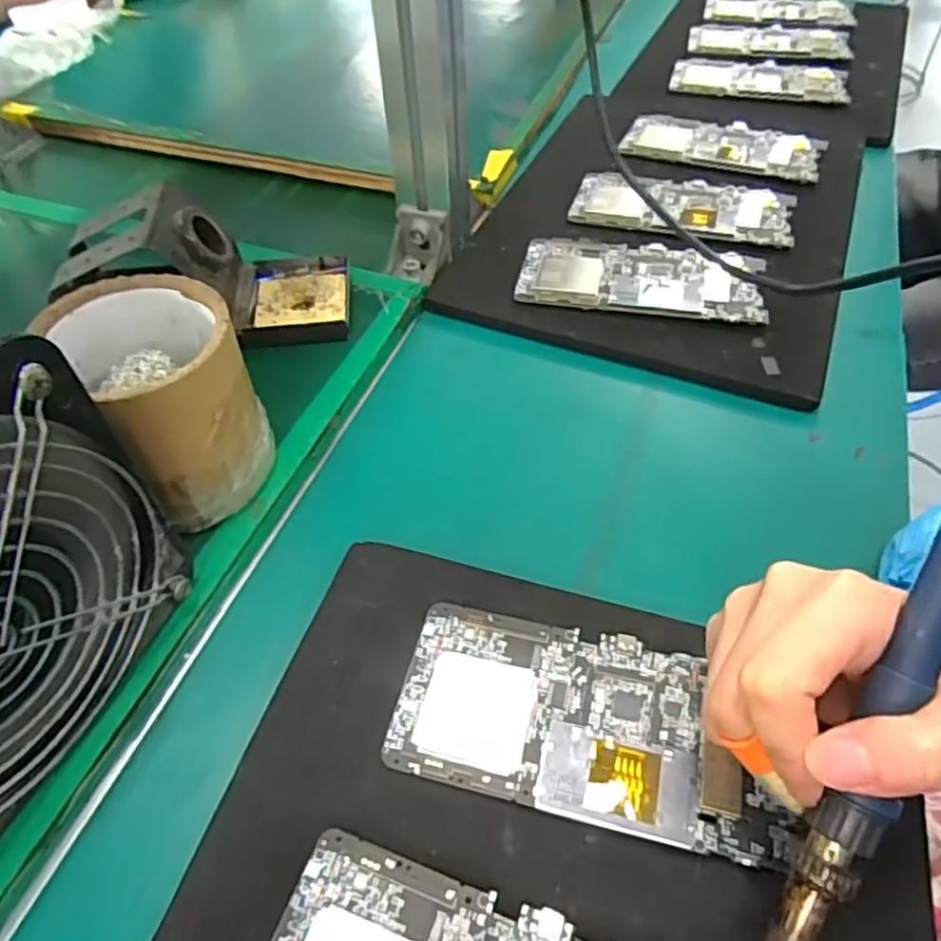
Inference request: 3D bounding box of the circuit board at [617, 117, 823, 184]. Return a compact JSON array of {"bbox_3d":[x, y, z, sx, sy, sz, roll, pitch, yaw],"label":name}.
[{"bbox_3d":[0.203,-0.267,0.556,0.153,0.008,0.068,18,51,16],"label":"circuit board"}]

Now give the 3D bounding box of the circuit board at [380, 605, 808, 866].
[{"bbox_3d":[0.045,0.097,0.270,0.146,0.007,0.071,11,50,10],"label":"circuit board"}]

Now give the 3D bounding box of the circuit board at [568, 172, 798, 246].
[{"bbox_3d":[0.155,-0.197,0.505,0.155,0.008,0.071,13,50,11],"label":"circuit board"}]

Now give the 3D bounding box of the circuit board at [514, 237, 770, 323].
[{"bbox_3d":[0.111,-0.129,0.449,0.154,0.014,0.073,8,49,8],"label":"circuit board"}]

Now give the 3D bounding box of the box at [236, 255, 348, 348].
[{"bbox_3d":[-0.110,-0.107,0.433,0.066,0.016,0.076,-7,49,-6],"label":"box"}]

